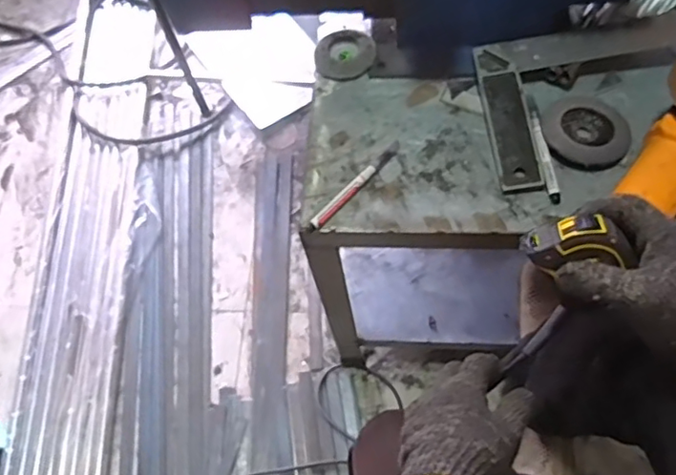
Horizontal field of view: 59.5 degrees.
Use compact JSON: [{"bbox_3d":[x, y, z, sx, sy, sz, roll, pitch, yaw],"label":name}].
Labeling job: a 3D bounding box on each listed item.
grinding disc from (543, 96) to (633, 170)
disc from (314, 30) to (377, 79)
[{"bbox_3d":[0.274,-0.118,0.651,0.093,0.016,0.095,-2,64,4],"label":"grinding disc"},{"bbox_3d":[0.010,-0.232,0.747,0.075,0.015,0.066,-11,63,-1],"label":"disc"}]

